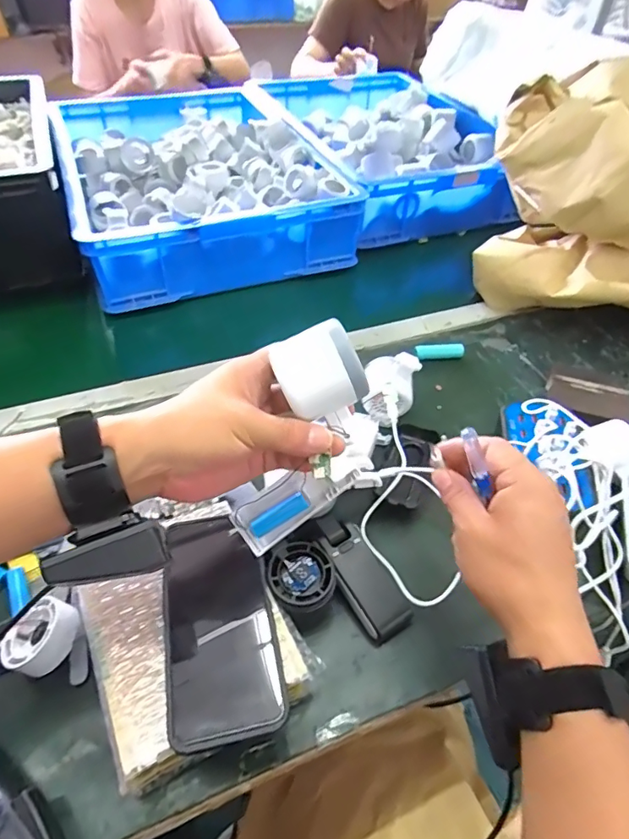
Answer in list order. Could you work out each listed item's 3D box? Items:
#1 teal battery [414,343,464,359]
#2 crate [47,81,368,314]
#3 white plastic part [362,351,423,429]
[{"bbox_3d":[0.170,-0.094,0.665,0.068,0.018,0.019,-6,48,-8],"label":"teal battery"},{"bbox_3d":[-0.219,-0.451,0.887,0.418,0.130,0.610,-16,50,-16],"label":"crate"},{"bbox_3d":[0.087,-0.035,0.573,0.065,0.071,0.060,1,48,-1],"label":"white plastic part"}]

